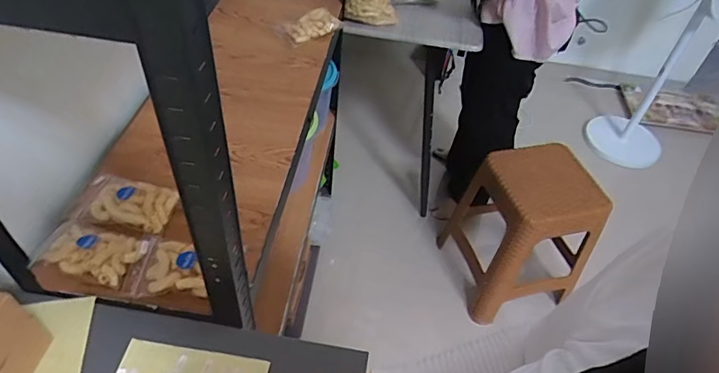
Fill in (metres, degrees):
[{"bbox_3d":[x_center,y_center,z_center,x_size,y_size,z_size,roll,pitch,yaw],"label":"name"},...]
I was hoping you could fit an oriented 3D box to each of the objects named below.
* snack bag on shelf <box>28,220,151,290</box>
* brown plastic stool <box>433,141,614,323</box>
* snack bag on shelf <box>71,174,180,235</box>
[{"bbox_3d":[-0.355,0.081,0.645,0.135,0.022,0.079,12,46,5],"label":"snack bag on shelf"},{"bbox_3d":[0.479,0.119,1.463,0.332,0.423,0.321,-5,49,-11],"label":"brown plastic stool"},{"bbox_3d":[-0.337,0.023,0.707,0.133,0.021,0.081,9,46,2],"label":"snack bag on shelf"}]

